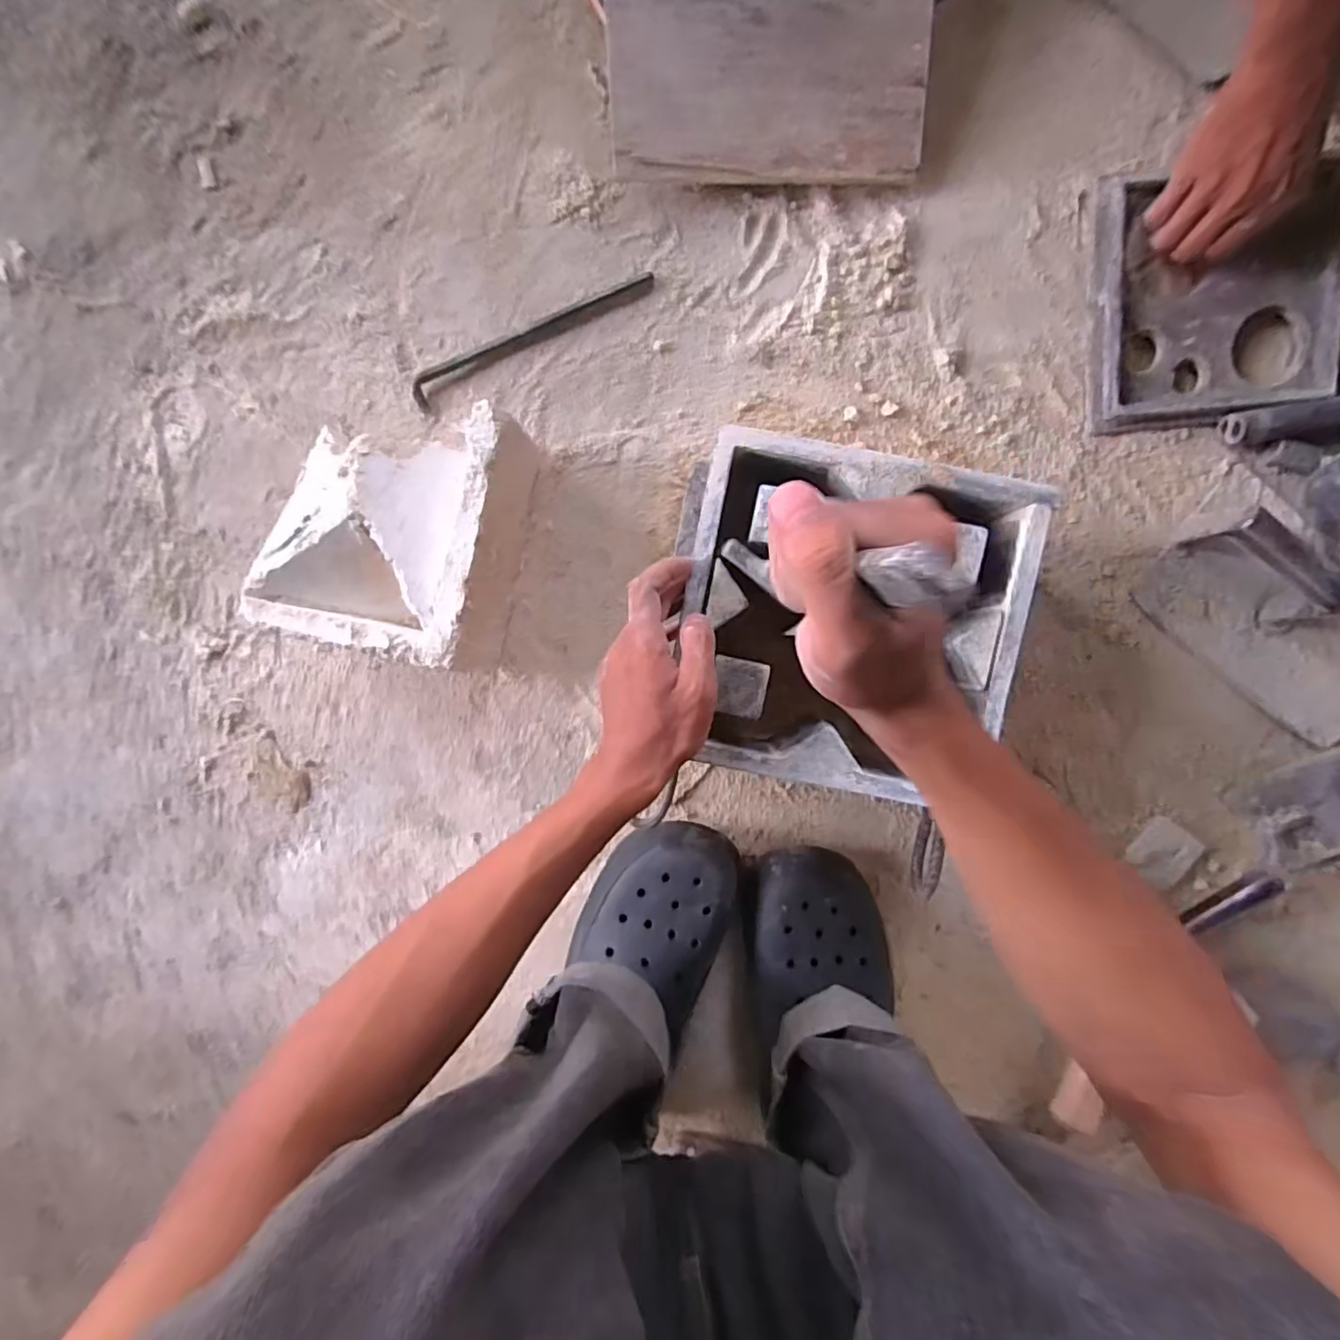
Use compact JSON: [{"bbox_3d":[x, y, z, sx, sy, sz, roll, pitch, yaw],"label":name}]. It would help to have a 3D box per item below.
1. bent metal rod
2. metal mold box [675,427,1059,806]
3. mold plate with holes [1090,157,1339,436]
[{"bbox_3d":[-0.120,-0.290,0.522,0.228,0.011,0.024,-26,92,3],"label":"bent metal rod"},{"bbox_3d":[0.124,-0.033,0.442,0.228,0.069,0.224,10,94,2],"label":"metal mold box"},{"bbox_3d":[0.442,-0.299,0.491,0.186,0.042,0.182,-4,93,3],"label":"mold plate with holes"}]

